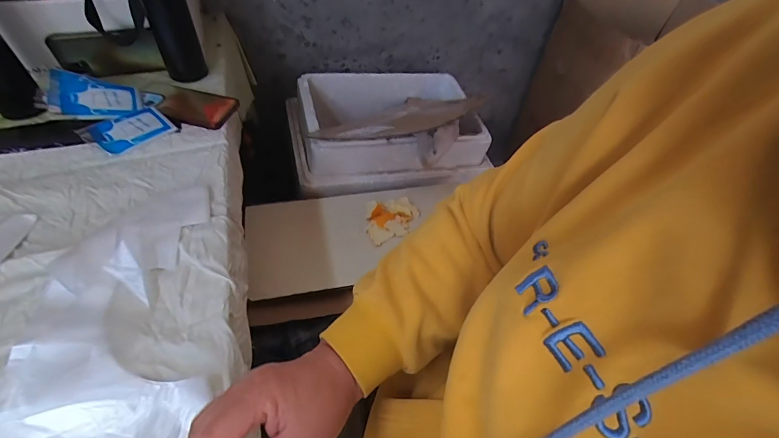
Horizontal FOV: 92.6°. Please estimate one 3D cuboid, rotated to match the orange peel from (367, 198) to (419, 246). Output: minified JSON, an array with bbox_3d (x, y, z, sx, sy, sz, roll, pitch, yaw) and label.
[{"bbox_3d":[0.007,0.001,0.777,0.105,0.023,0.113,2,51,-2],"label":"orange peel"}]

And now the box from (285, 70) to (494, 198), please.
[{"bbox_3d":[-0.007,-0.220,0.920,0.471,0.142,0.333,-5,52,-8],"label":"box"}]

